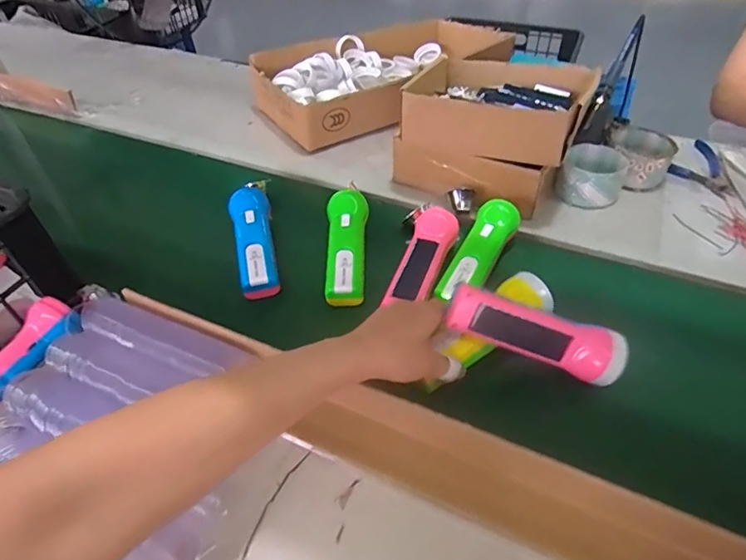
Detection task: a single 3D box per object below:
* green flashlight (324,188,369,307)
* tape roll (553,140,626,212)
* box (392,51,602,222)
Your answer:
[{"bbox_3d":[-0.032,-0.045,0.593,0.046,0.050,0.163,0,47,3],"label":"green flashlight"},{"bbox_3d":[0.297,-0.142,0.668,0.083,0.050,0.083,17,50,18],"label":"tape roll"},{"bbox_3d":[0.169,-0.217,0.674,0.216,0.132,0.210,22,52,21],"label":"box"}]

